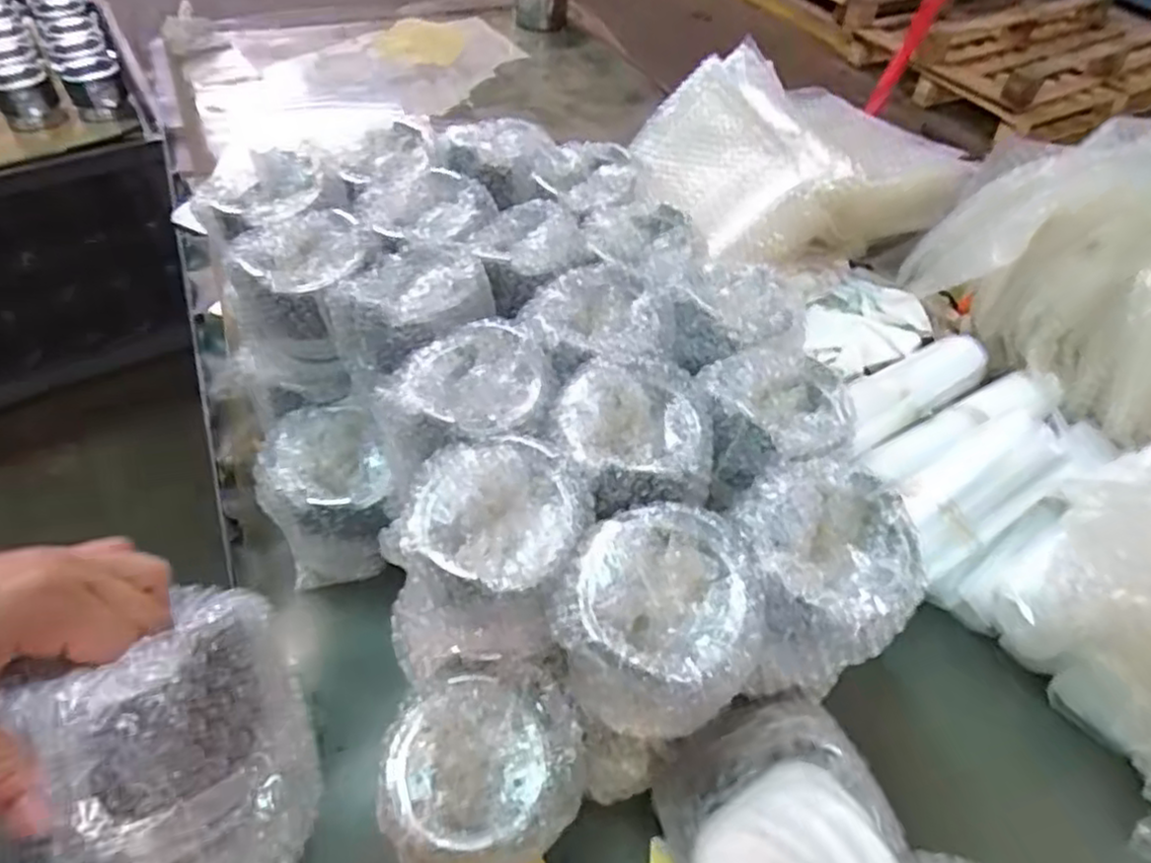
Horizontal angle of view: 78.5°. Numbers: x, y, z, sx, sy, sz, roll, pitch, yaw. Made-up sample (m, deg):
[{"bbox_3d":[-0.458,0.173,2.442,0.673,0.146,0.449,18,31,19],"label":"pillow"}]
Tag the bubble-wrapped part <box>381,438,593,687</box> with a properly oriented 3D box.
[{"bbox_3d":[-0.054,0.083,0.455,0.124,0.111,0.112,-8,50,-11],"label":"bubble-wrapped part"}]

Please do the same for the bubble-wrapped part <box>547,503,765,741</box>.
[{"bbox_3d":[0.050,0.121,0.431,0.109,0.111,0.105,2,49,-3],"label":"bubble-wrapped part"}]

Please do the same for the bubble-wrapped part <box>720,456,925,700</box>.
[{"bbox_3d":[0.153,0.093,0.455,0.109,0.101,0.121,-6,50,-9],"label":"bubble-wrapped part"}]

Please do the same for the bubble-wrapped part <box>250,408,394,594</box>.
[{"bbox_3d":[-0.207,0.055,0.598,0.105,0.107,0.111,-11,51,-13],"label":"bubble-wrapped part"}]

